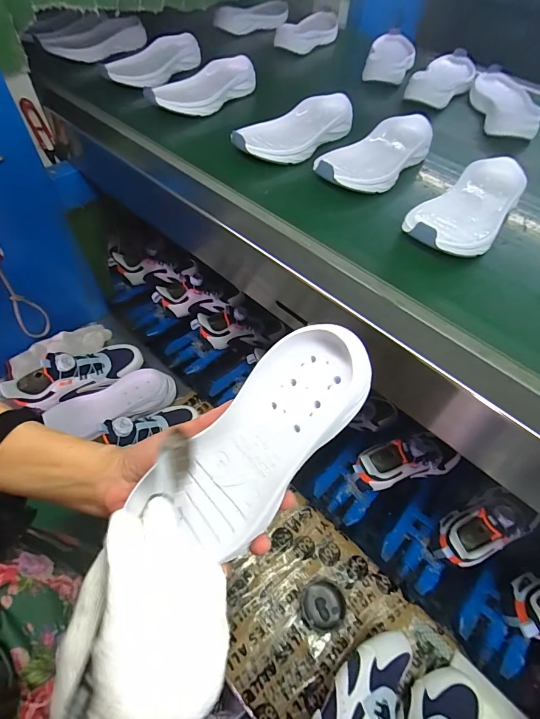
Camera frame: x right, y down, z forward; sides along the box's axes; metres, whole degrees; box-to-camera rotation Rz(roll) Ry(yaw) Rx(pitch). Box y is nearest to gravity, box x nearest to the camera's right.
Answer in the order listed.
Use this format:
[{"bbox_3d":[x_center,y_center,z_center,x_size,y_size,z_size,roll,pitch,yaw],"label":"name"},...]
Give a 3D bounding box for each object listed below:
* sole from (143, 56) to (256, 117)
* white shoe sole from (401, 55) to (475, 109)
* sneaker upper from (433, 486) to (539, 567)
[{"bbox_3d":[-0.095,-0.414,0.564,0.170,0.038,0.094,-29,60,-20],"label":"sole"},{"bbox_3d":[0.297,-0.473,0.628,0.075,0.043,0.184,29,59,18],"label":"white shoe sole"},{"bbox_3d":[0.337,0.261,0.581,0.197,0.099,0.073,-11,54,-27],"label":"sneaker upper"}]

